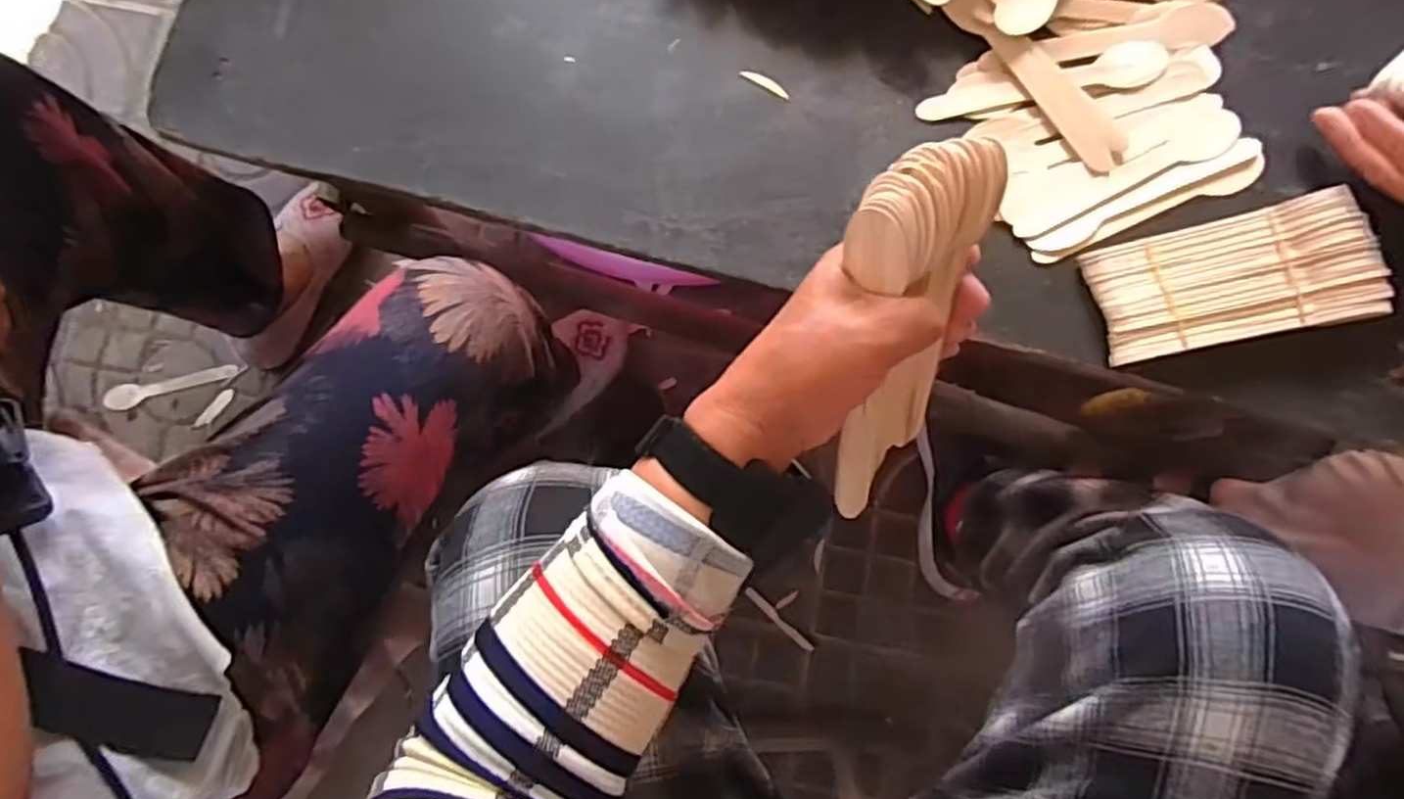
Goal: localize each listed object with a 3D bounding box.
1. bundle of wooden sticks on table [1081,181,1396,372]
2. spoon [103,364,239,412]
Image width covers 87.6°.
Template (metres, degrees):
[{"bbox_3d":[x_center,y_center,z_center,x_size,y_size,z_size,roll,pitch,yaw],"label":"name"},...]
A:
[{"bbox_3d":[0.309,-0.070,0.428,0.154,0.024,0.072,-11,82,-1],"label":"bundle of wooden sticks on table"},{"bbox_3d":[-0.639,-0.015,0.880,0.151,0.015,0.029,-13,82,-1],"label":"spoon"}]

